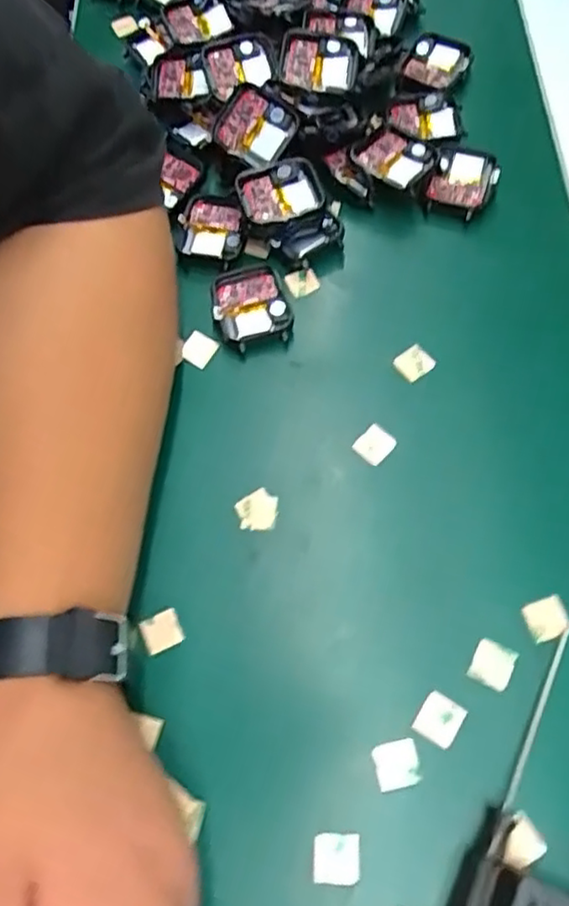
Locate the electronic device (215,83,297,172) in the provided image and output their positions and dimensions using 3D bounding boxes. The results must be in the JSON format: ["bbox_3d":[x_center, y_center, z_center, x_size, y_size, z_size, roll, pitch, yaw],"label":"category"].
[{"bbox_3d":[-0.017,-0.178,0.351,0.039,0.011,0.034,38,110,3],"label":"electronic device"}]

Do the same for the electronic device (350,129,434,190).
[{"bbox_3d":[0.059,-0.162,0.354,0.039,0.008,0.030,34,73,15],"label":"electronic device"}]

